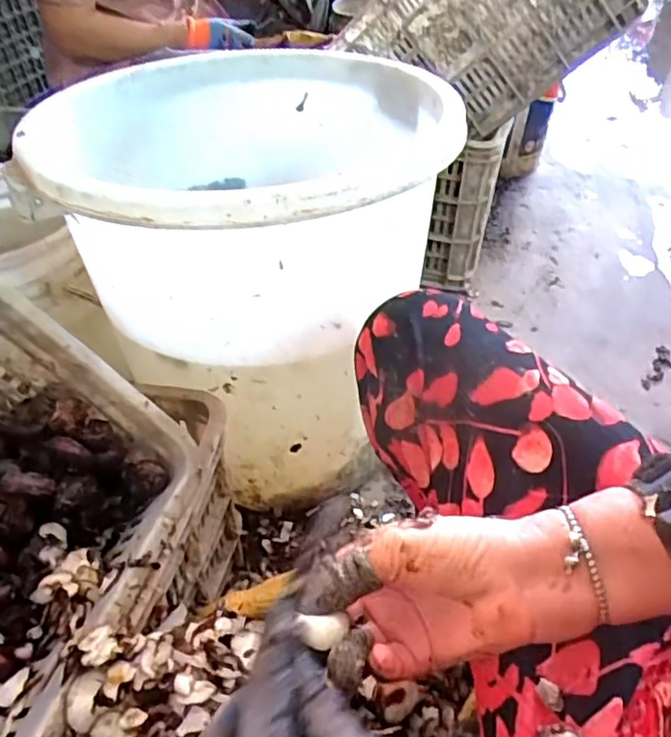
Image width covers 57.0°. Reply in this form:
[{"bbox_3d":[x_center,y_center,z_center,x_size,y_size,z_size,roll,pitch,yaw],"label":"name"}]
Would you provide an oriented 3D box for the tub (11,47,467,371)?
[{"bbox_3d":[-0.090,-0.206,0.726,0.415,0.194,0.459,-3,40,-2],"label":"tub"}]

